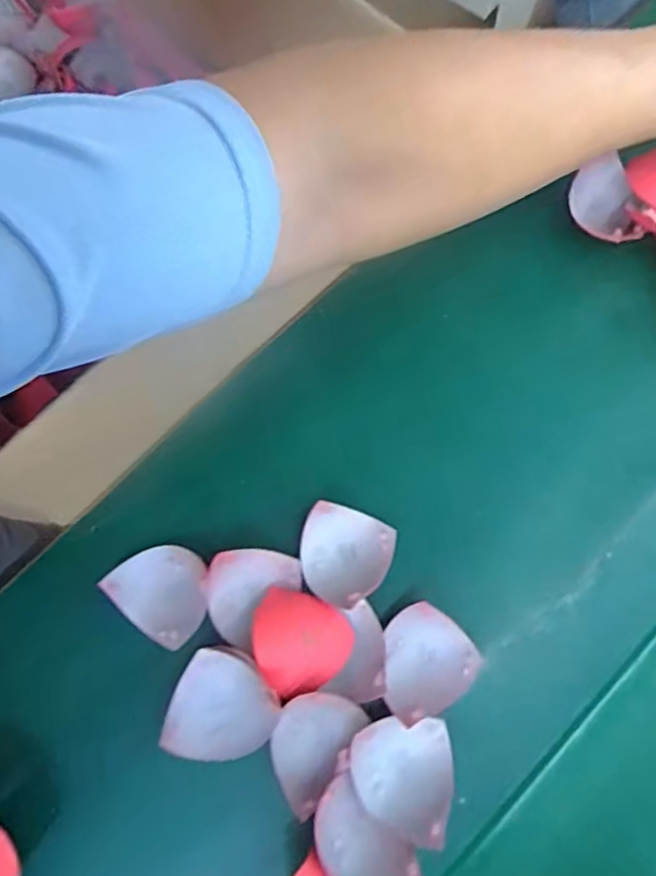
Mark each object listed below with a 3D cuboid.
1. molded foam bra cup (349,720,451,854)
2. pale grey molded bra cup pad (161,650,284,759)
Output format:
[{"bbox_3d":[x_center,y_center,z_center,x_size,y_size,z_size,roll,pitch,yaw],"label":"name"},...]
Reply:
[{"bbox_3d":[0.038,0.182,0.327,0.056,0.018,0.056,-2,76,10],"label":"molded foam bra cup"},{"bbox_3d":[-0.058,0.151,0.341,0.057,0.017,0.058,23,77,7],"label":"pale grey molded bra cup pad"}]

